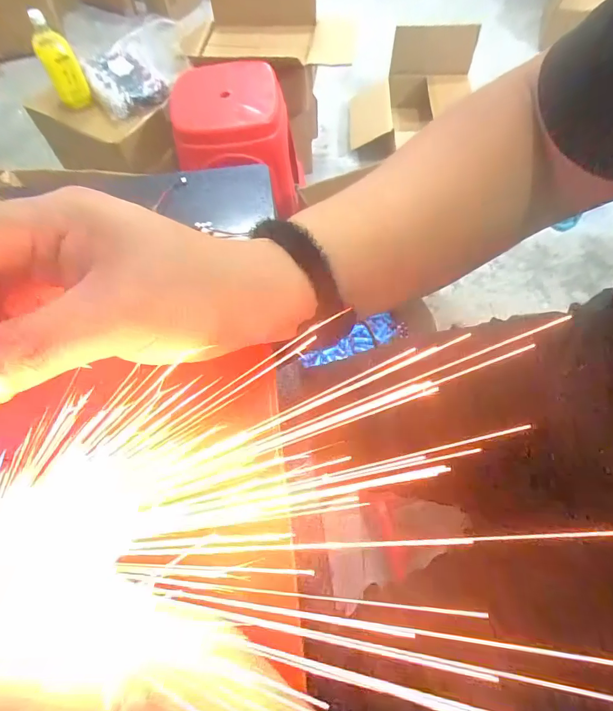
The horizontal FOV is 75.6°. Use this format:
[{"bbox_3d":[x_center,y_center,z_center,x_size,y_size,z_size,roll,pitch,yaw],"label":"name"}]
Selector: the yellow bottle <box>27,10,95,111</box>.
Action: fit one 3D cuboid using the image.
[{"bbox_3d":[-0.616,-0.735,0.981,0.081,0.181,0.090,-29,67,-13],"label":"yellow bottle"}]

